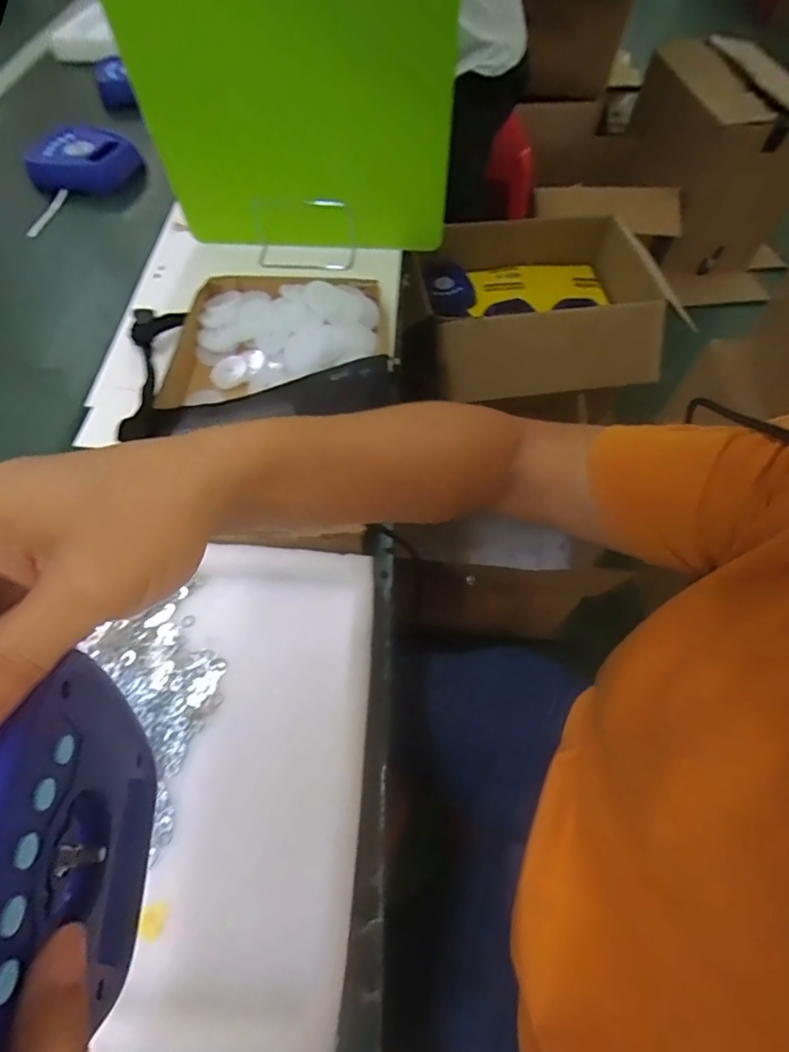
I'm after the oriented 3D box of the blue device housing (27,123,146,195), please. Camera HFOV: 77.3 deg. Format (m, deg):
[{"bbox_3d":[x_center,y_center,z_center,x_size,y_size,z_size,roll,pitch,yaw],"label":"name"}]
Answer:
[{"bbox_3d":[-0.567,-0.667,0.904,0.188,0.065,0.104,-20,62,-11],"label":"blue device housing"}]

